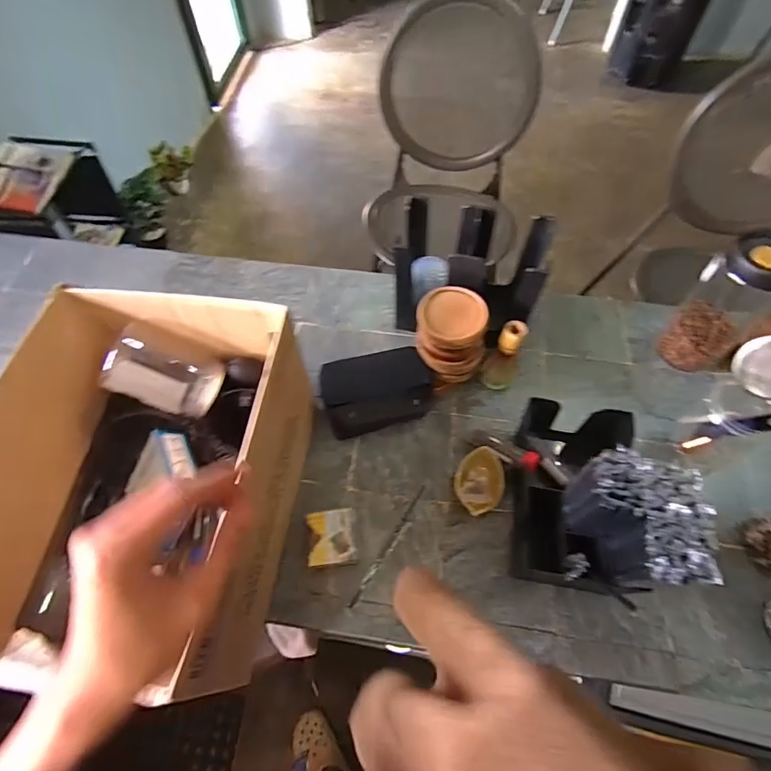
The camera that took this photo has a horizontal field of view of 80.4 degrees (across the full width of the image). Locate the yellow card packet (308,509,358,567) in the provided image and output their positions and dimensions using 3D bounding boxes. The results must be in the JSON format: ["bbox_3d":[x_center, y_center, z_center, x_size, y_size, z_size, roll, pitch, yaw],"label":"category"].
[{"bbox_3d":[-0.073,0.213,0.634,0.062,0.028,0.071,-5,60,-3],"label":"yellow card packet"}]

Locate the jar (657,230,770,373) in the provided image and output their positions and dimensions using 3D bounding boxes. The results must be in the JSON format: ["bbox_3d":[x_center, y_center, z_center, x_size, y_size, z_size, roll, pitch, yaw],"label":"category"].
[{"bbox_3d":[0.526,-0.122,0.706,0.105,0.243,0.113,-1,60,1],"label":"jar"}]

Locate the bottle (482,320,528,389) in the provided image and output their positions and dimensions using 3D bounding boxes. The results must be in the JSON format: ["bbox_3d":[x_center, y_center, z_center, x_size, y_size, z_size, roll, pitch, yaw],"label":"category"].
[{"bbox_3d":[0.187,-0.040,0.730,0.055,0.147,0.046,22,63,14],"label":"bottle"}]

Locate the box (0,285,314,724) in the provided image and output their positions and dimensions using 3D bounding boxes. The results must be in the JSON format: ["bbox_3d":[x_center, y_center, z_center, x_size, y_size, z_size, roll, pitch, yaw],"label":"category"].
[{"bbox_3d":[-0.277,0.111,0.548,0.289,0.223,0.394,6,60,4],"label":"box"}]

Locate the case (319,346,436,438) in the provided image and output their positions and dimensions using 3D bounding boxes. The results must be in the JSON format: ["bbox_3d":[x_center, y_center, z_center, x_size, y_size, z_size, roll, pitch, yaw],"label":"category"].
[{"bbox_3d":[-0.013,0.006,0.734,0.175,0.050,0.115,-17,61,-8],"label":"case"}]

